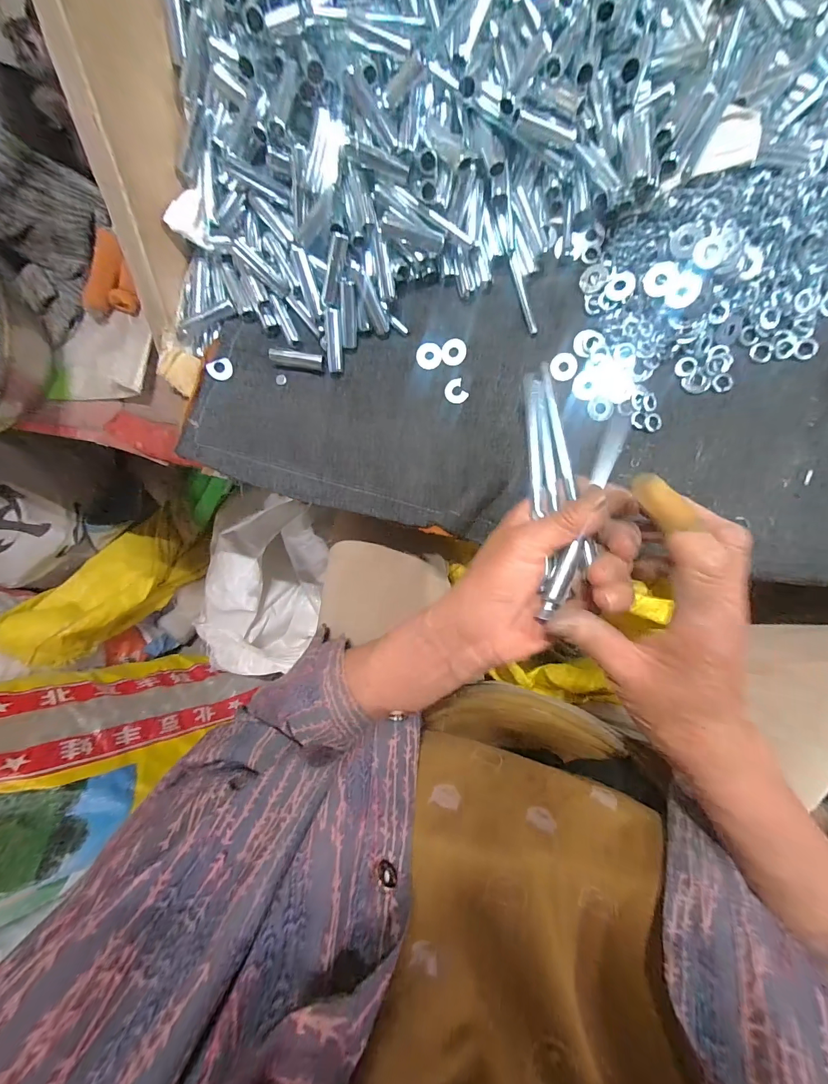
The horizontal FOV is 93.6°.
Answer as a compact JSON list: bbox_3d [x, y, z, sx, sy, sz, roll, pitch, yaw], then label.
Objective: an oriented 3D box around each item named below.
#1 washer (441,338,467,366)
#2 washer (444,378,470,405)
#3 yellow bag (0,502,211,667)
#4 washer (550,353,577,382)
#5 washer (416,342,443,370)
[{"bbox_3d":[0.031,-0.146,0.297,0.018,0.004,0.020,5,95,7],"label":"washer"},{"bbox_3d":[0.032,-0.114,0.296,0.016,0.004,0.019,-31,90,9],"label":"washer"},{"bbox_3d":[-0.568,0.084,0.740,0.151,0.102,0.346,39,55,3],"label":"yellow bag"},{"bbox_3d":[0.111,-0.130,0.287,0.019,0.004,0.019,3,95,7],"label":"washer"},{"bbox_3d":[0.012,-0.144,0.300,0.020,0.004,0.019,1,95,7],"label":"washer"}]

